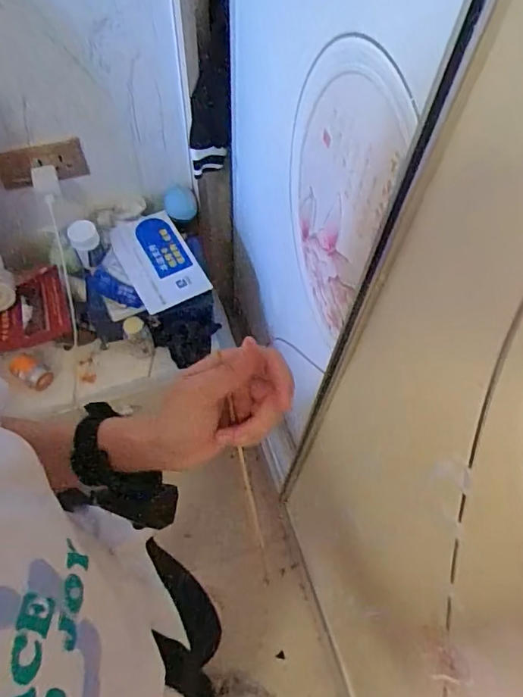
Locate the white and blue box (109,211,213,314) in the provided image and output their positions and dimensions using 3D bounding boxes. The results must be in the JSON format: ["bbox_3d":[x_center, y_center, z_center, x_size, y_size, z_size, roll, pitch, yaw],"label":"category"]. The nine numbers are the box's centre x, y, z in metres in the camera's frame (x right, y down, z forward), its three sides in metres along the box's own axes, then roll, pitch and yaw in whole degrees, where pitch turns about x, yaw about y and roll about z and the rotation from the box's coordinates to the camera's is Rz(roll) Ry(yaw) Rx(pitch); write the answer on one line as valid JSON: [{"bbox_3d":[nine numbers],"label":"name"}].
[{"bbox_3d":[-0.203,-0.173,0.993,0.128,0.019,0.202,-28,75,-11],"label":"white and blue box"}]

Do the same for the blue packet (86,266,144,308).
[{"bbox_3d":[-0.282,-0.113,0.963,0.130,0.029,0.047,29,65,12],"label":"blue packet"}]

